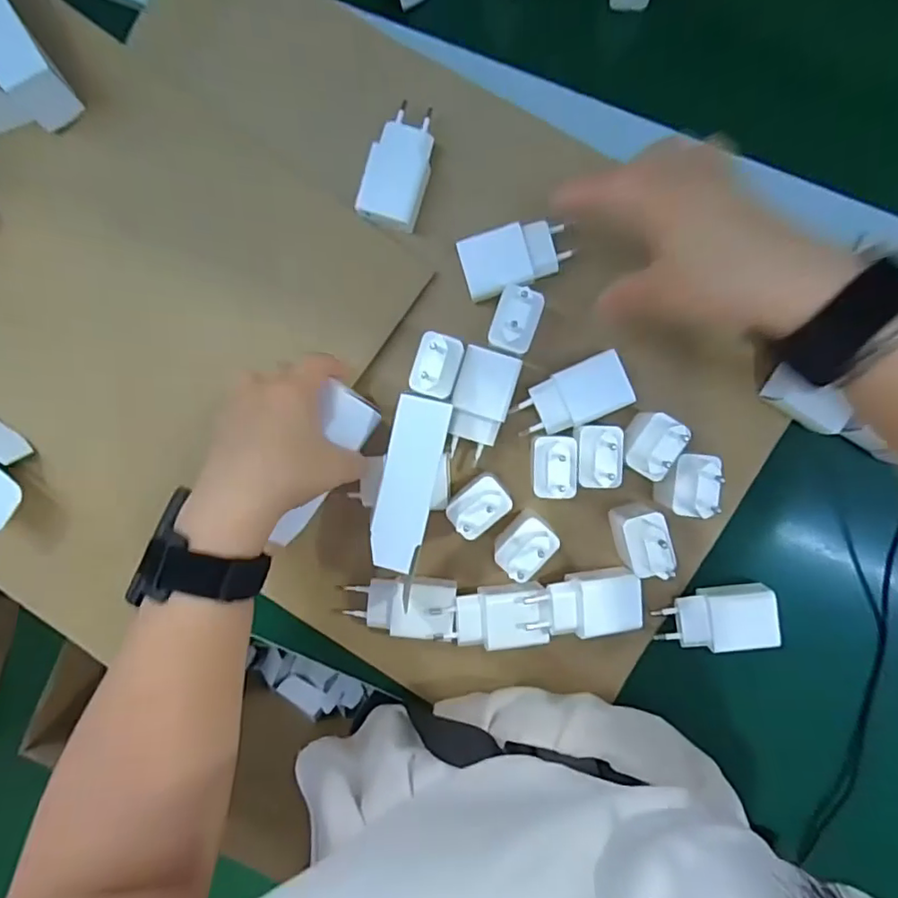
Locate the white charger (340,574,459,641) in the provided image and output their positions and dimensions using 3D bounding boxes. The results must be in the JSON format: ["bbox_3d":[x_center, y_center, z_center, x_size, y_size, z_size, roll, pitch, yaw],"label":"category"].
[{"bbox_3d":[-0.035,0.111,0.412,0.079,0.032,0.036,5,95,4],"label":"white charger"}]

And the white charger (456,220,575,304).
[{"bbox_3d":[0.047,-0.130,0.389,0.074,0.026,0.040,-17,93,5],"label":"white charger"}]

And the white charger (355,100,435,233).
[{"bbox_3d":[-0.034,-0.192,0.388,0.040,0.024,0.077,15,95,3],"label":"white charger"}]

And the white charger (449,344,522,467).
[{"bbox_3d":[0.022,-0.030,0.396,0.037,0.028,0.074,16,95,3],"label":"white charger"}]

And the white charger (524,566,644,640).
[{"bbox_3d":[0.093,0.105,0.394,0.075,0.038,0.040,-6,94,4],"label":"white charger"}]

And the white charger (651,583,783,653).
[{"bbox_3d":[0.185,0.118,0.396,0.075,0.022,0.043,-10,94,5],"label":"white charger"}]

